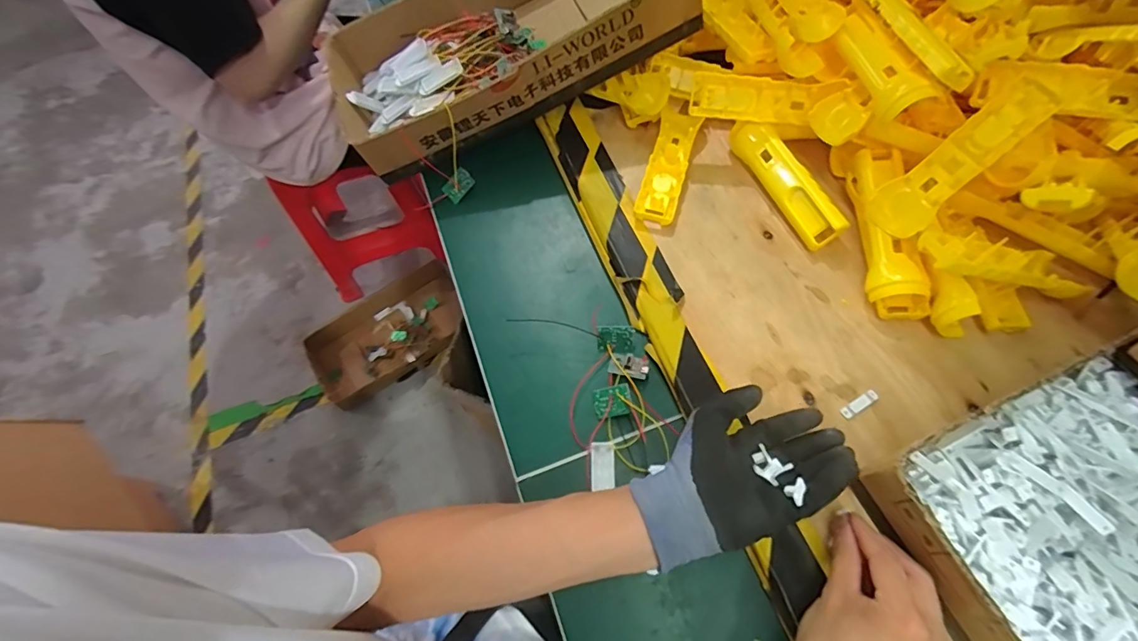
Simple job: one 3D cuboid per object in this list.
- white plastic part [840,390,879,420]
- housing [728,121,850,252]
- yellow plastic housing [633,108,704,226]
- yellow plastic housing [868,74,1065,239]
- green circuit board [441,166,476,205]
[{"bbox_3d":[0.252,0.073,0.425,0.036,0.004,0.010,-30,66,-10],"label":"white plastic part"},{"bbox_3d":[0.225,-0.145,0.514,0.033,0.037,0.159,-23,64,-7],"label":"housing"},{"bbox_3d":[0.108,-0.171,0.540,0.042,0.018,0.144,14,66,11],"label":"yellow plastic housing"},{"bbox_3d":[0.350,-0.144,0.436,0.163,0.023,0.045,-44,68,16],"label":"yellow plastic housing"},{"bbox_3d":[-0.128,-0.155,0.565,0.037,0.007,0.026,-42,107,3],"label":"green circuit board"}]

